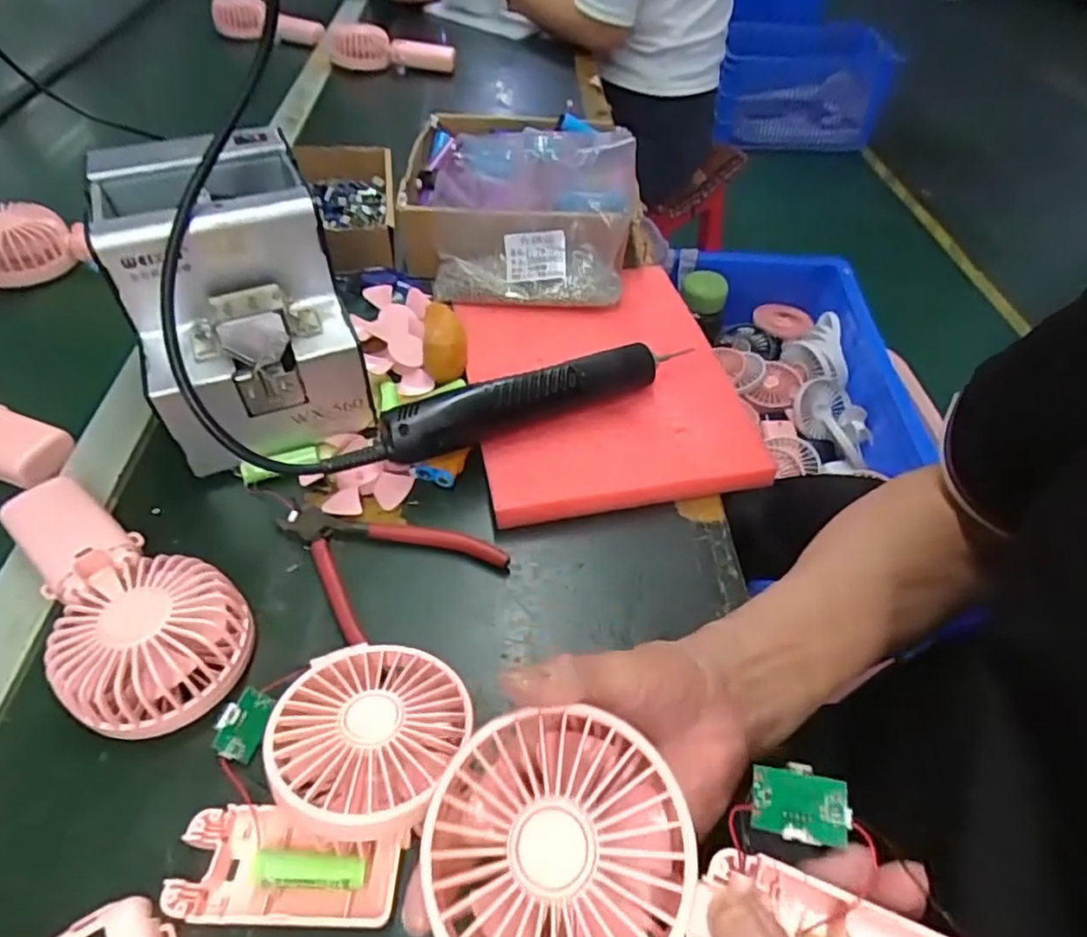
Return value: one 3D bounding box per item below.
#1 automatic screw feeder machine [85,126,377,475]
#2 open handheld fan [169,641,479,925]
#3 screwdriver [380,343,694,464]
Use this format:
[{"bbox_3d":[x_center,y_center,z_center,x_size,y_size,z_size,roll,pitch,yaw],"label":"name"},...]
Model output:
[{"bbox_3d":[-0.210,-0.119,0.441,0.126,0.139,0.177,-20,52,-17],"label":"automatic screw feeder machine"},{"bbox_3d":[-0.094,0.130,0.289,0.124,0.044,0.120,0,49,0],"label":"open handheld fan"},{"bbox_3d":[-0.002,-0.050,0.448,0.220,0.039,0.029,-19,51,-17],"label":"screwdriver"}]

